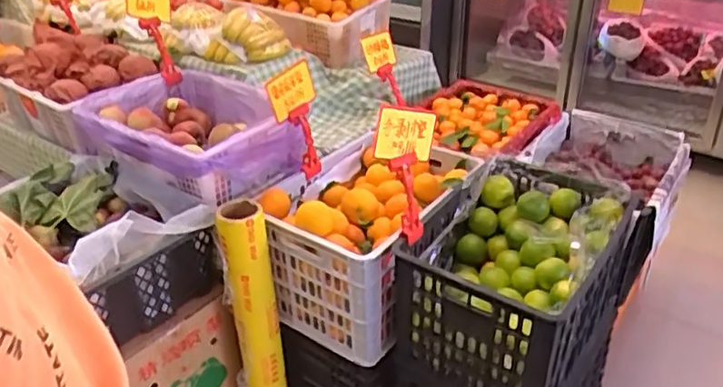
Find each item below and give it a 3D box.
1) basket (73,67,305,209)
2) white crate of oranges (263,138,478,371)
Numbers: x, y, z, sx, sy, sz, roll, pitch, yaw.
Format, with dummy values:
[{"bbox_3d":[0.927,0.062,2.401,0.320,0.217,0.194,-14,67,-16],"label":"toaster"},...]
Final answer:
[{"bbox_3d":[-0.385,-0.132,1.463,0.429,0.188,0.341,17,37,28],"label":"basket"},{"bbox_3d":[0.029,0.126,1.562,0.365,0.365,0.478,18,37,29],"label":"white crate of oranges"}]

